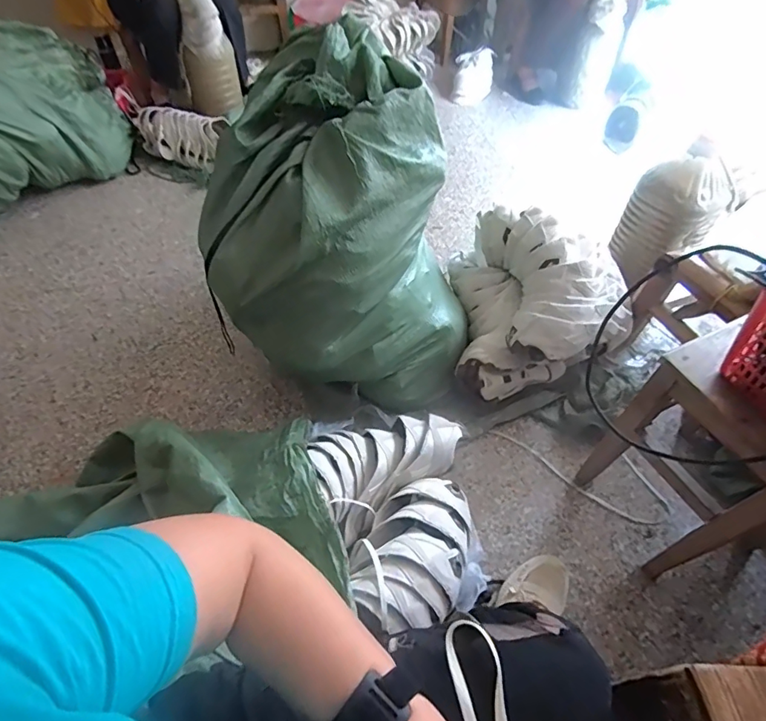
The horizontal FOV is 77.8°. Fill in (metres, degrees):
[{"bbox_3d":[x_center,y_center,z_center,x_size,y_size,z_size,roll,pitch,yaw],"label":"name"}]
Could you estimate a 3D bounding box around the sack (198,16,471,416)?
[{"bbox_3d":[-0.078,-0.236,0.949,0.477,0.545,0.433,-5,50,-4],"label":"sack"}]

